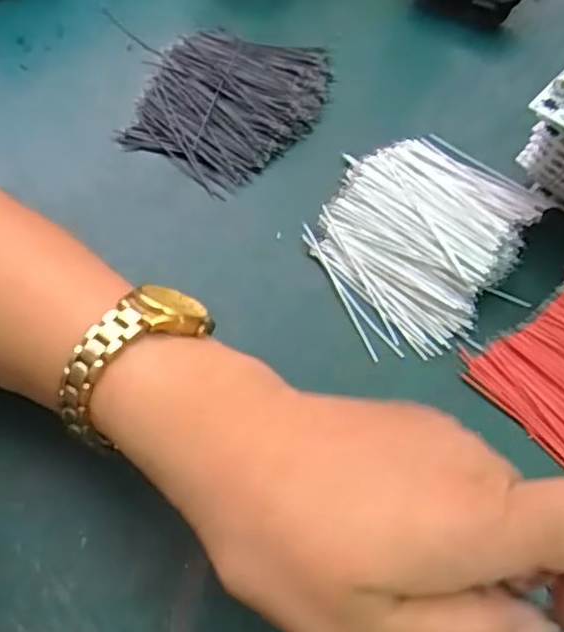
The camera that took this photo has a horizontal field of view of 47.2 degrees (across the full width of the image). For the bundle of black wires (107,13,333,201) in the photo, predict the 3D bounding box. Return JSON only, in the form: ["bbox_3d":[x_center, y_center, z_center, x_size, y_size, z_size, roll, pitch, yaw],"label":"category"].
[{"bbox_3d":[-0.034,-0.125,0.374,0.105,0.018,0.109,21,62,13],"label":"bundle of black wires"}]

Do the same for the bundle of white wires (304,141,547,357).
[{"bbox_3d":[0.069,-0.047,0.321,0.093,0.020,0.128,27,64,17],"label":"bundle of white wires"}]

